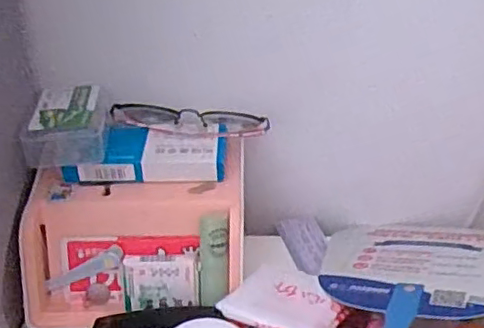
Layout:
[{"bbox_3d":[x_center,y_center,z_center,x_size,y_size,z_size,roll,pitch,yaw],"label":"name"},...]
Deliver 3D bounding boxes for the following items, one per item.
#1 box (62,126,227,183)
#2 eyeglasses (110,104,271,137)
[{"bbox_3d":[-0.077,-0.010,0.493,0.126,0.024,0.053,-1,33,0],"label":"box"},{"bbox_3d":[-0.043,-0.040,0.510,0.130,0.026,0.040,3,33,5],"label":"eyeglasses"}]

